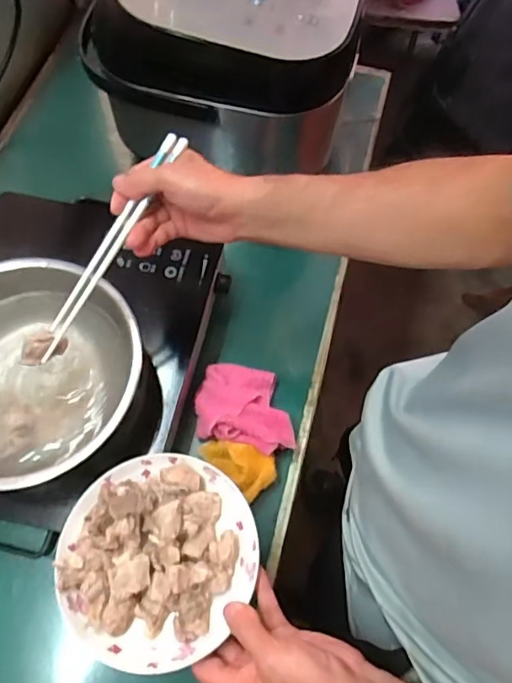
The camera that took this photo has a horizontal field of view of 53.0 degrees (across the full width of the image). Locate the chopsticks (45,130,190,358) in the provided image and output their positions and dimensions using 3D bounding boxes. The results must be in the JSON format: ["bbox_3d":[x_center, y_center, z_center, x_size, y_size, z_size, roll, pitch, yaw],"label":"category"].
[{"bbox_3d":[-0.137,-0.086,0.478,0.021,0.010,0.239,36,98,13],"label":"chopsticks"}]

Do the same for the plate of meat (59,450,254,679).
[{"bbox_3d":[-0.089,0.188,0.457,0.166,0.029,0.172,1,65,-2],"label":"plate of meat"}]

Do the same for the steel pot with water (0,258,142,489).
[{"bbox_3d":[-0.242,0.036,0.534,0.213,0.077,0.227,1,65,-2],"label":"steel pot with water"}]

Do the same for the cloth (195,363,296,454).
[{"bbox_3d":[-0.009,0.074,0.614,0.120,0.030,0.100,15,65,4],"label":"cloth"}]

